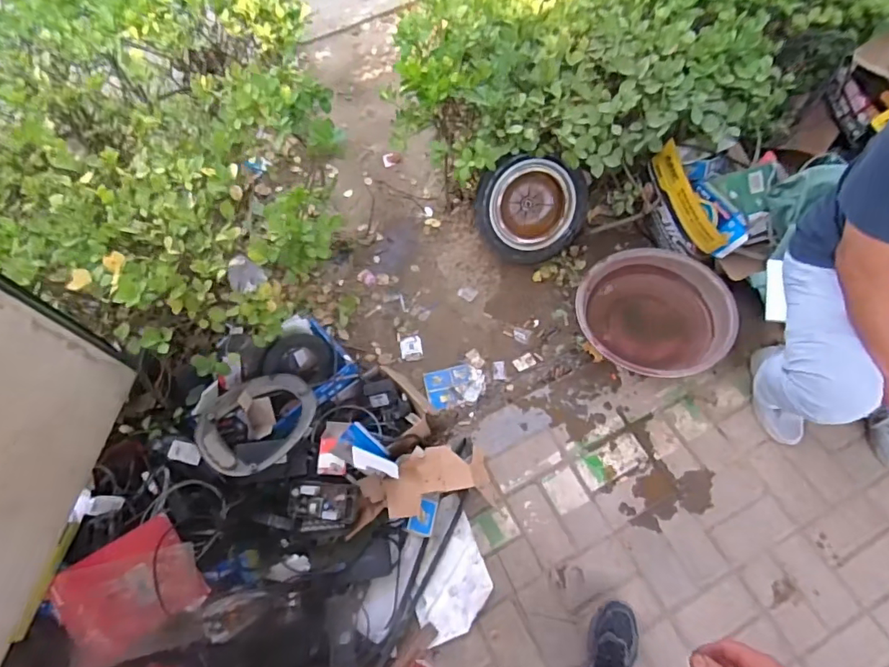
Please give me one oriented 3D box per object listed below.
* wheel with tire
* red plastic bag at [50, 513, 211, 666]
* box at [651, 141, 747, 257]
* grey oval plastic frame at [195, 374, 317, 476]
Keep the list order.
[{"bbox_3d":[0.252,-0.363,1.418,0.315,0.314,0.081,-12,31,0],"label":"wheel with tire"},{"bbox_3d":[-0.670,0.566,1.038,0.291,0.041,0.244,-30,92,-14],"label":"red plastic bag"},{"bbox_3d":[0.647,-0.339,1.235,0.110,0.111,0.305,-23,84,-12],"label":"box"},{"bbox_3d":[-0.435,0.206,1.146,0.270,0.064,0.236,-18,64,-26],"label":"grey oval plastic frame"}]

